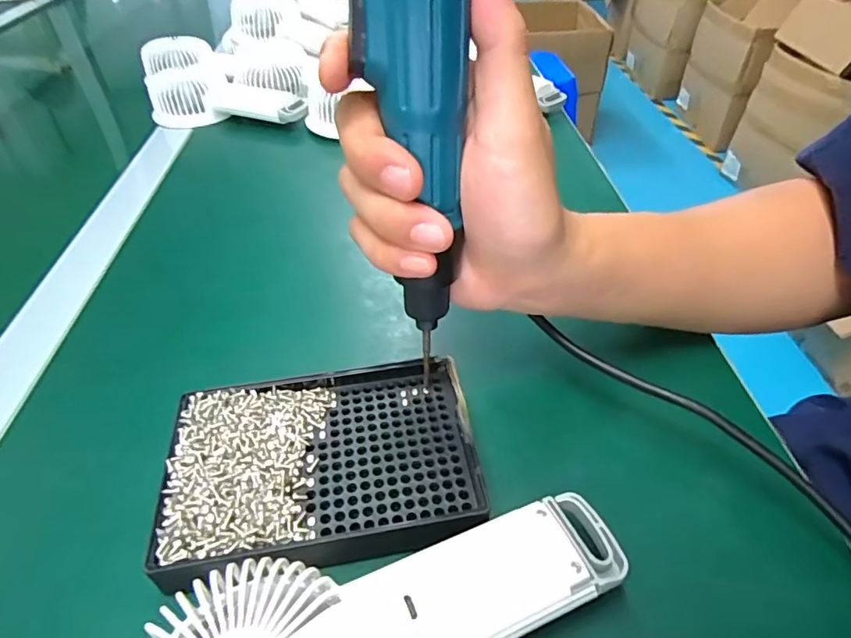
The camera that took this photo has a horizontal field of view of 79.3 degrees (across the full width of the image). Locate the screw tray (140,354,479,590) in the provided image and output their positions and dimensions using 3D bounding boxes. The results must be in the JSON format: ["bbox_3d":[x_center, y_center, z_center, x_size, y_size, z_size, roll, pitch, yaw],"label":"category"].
[{"bbox_3d":[-0.047,0.061,0.238,0.137,0.013,0.097,-8,44,-7],"label":"screw tray"}]

